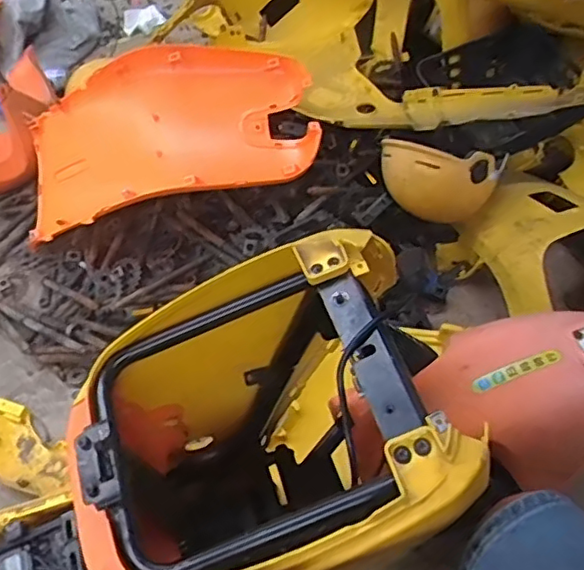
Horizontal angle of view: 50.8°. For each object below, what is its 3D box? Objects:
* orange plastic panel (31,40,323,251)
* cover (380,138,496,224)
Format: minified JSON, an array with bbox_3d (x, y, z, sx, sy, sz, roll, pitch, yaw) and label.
[{"bbox_3d":[-0.255,-0.281,1.218,0.586,0.241,0.287,-5,53,-1],"label":"orange plastic panel"},{"bbox_3d":[0.272,-0.190,1.177,0.215,0.198,0.069,12,55,12],"label":"cover"}]

